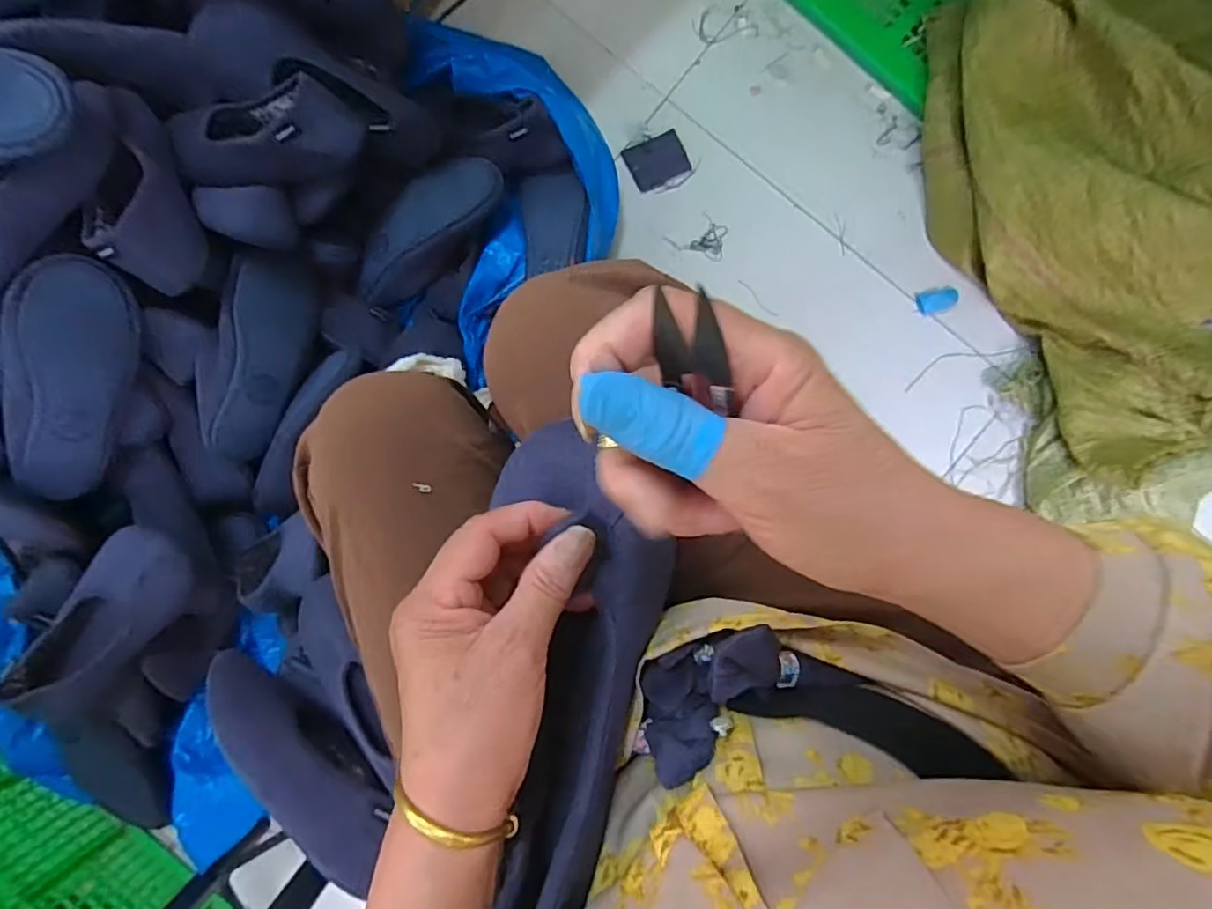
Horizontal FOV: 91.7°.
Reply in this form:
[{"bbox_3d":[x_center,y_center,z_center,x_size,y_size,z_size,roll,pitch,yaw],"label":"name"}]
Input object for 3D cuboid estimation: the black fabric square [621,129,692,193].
[{"bbox_3d":[0.068,-0.390,0.779,0.076,0.004,0.062,-23,90,1],"label":"black fabric square"}]

